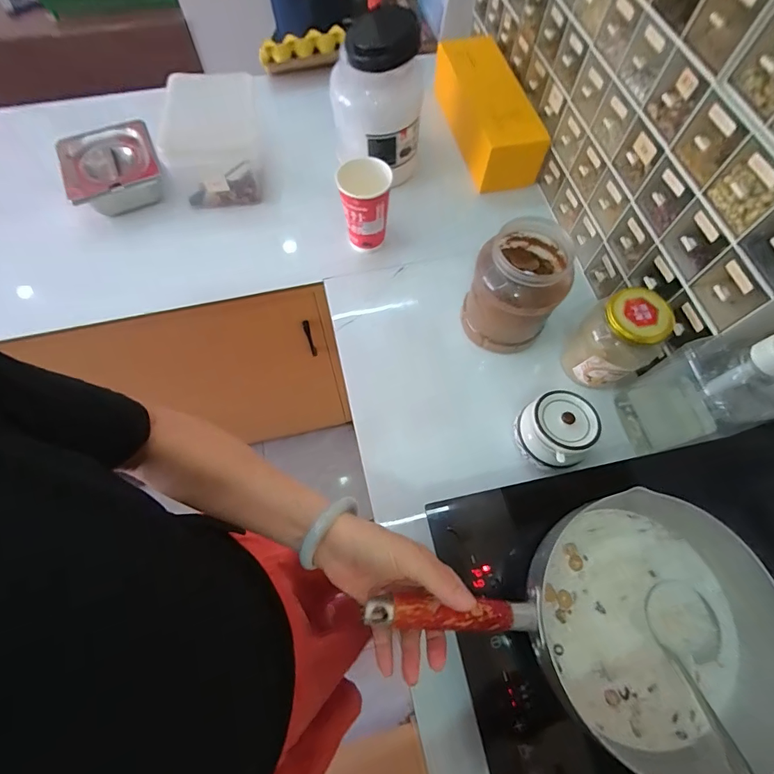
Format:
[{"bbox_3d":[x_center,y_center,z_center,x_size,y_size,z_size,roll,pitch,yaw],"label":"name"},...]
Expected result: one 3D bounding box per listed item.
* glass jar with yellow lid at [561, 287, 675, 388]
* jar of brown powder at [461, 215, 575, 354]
[{"bbox_3d":[0.322,-0.066,0.572,0.091,0.126,0.099,1,66,-1],"label":"glass jar with yellow lid"},{"bbox_3d":[0.190,-0.150,0.605,0.121,0.174,0.139,20,67,7],"label":"jar of brown powder"}]

